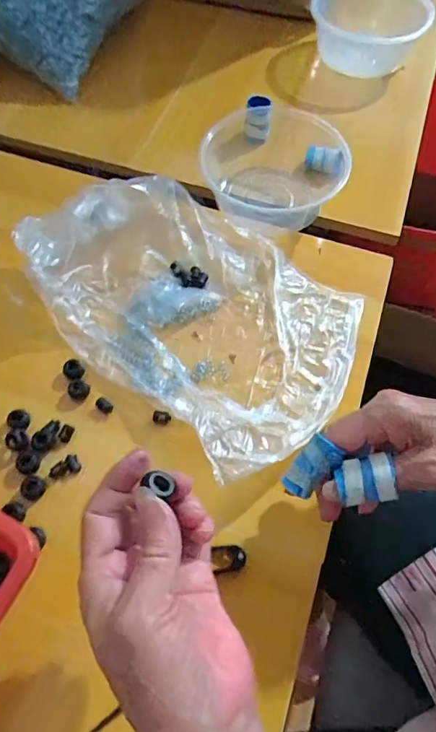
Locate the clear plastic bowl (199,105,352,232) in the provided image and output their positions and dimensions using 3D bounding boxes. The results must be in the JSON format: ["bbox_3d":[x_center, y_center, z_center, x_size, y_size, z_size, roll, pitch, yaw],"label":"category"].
[{"bbox_3d":[0.060,-0.209,0.497,0.154,0.069,0.143,1,62,-2],"label":"clear plastic bowl"}]

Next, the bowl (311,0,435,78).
[{"bbox_3d":[0.196,-0.437,0.611,0.142,0.069,0.166,22,64,10],"label":"bowl"}]

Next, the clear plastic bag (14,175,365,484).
[{"bbox_3d":[-0.021,-0.062,0.421,0.295,0.056,0.197,37,67,16],"label":"clear plastic bag"}]

